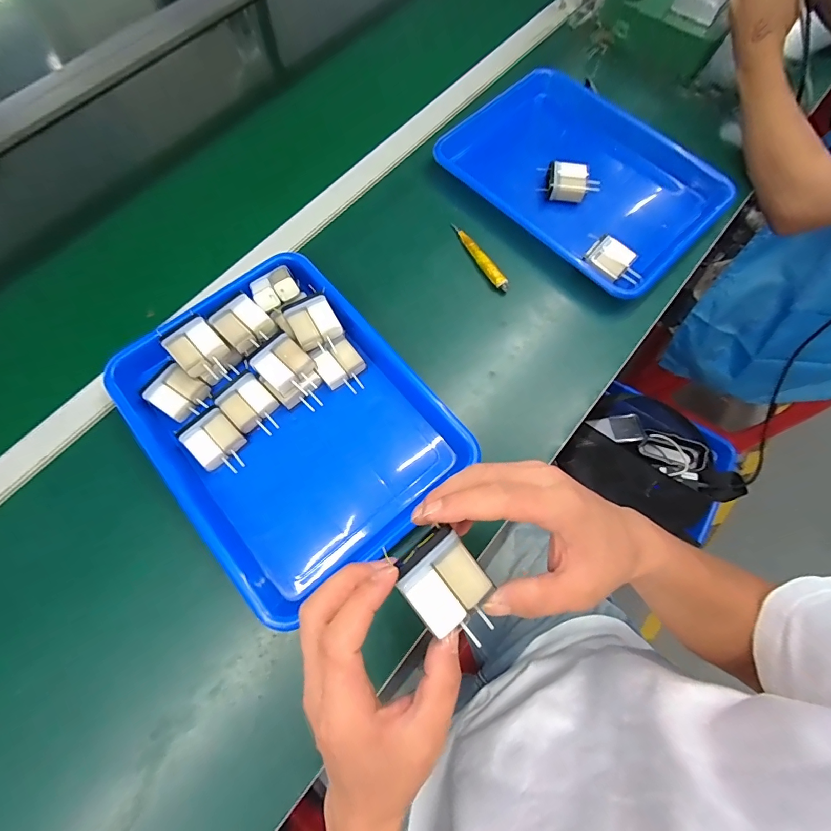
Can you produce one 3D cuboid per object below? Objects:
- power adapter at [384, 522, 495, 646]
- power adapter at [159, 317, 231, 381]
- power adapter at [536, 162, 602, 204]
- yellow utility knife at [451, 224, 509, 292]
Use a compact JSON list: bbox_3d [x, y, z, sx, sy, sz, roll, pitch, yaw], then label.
[{"bbox_3d":[0.019,0.106,0.252,0.047,0.025,0.066,-35,87,-19],"label":"power adapter"},{"bbox_3d":[-0.218,-0.067,0.411,0.046,0.019,0.059,-42,76,-14],"label":"power adapter"},{"bbox_3d":[0.201,-0.303,0.533,0.077,0.029,0.042,15,71,4],"label":"power adapter"},{"bbox_3d":[0.080,-0.201,0.509,0.018,0.007,0.113,-29,74,-10],"label":"yellow utility knife"}]

